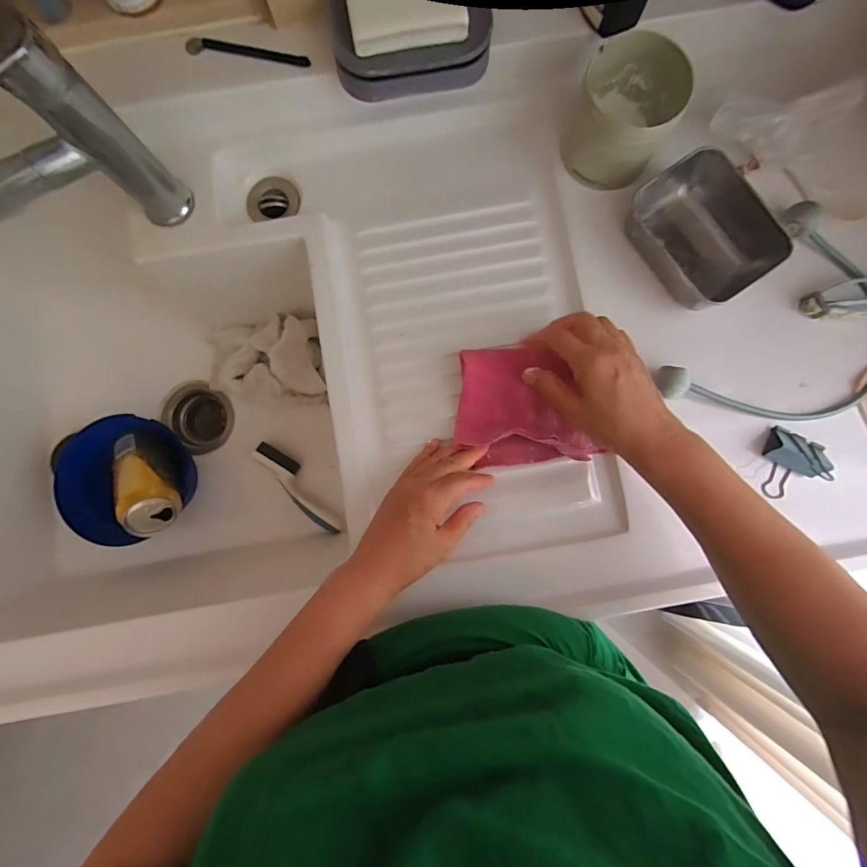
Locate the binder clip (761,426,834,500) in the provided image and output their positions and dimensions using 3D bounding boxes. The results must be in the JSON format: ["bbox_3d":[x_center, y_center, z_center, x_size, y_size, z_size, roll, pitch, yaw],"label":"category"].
[{"bbox_3d":[0.350,0.031,0.406,0.051,0.037,0.067,20,86,2],"label":"binder clip"}]

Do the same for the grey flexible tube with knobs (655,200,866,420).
[{"bbox_3d":[0.353,-0.083,0.424,0.176,0.053,0.237,40,87,3],"label":"grey flexible tube with knobs"}]

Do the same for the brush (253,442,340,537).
[{"bbox_3d":[-0.195,0.081,0.616,0.036,0.027,0.165,-39,87,-2],"label":"brush"}]

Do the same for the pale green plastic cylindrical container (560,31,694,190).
[{"bbox_3d":[0.182,-0.303,0.405,0.089,0.072,0.097,40,87,3],"label":"pale green plastic cylindrical container"}]

